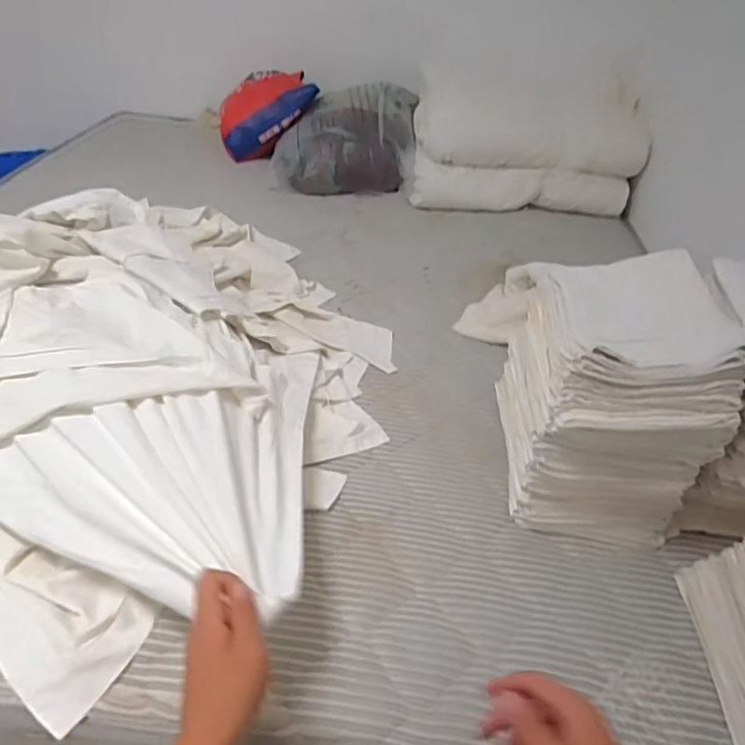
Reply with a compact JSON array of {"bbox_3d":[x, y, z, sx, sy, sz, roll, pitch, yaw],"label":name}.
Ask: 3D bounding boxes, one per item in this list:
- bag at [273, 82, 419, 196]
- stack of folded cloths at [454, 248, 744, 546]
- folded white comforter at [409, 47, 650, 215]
[{"bbox_3d":[-0.078,-0.689,1.680,0.392,0.275,0.263,4,40,-4],"label":"bag"},{"bbox_3d":[0.333,0.026,0.809,0.241,0.330,0.298,5,40,-3],"label":"stack of folded cloths"},{"bbox_3d":[0.448,-0.688,1.588,0.633,0.380,0.272,7,39,0],"label":"folded white comforter"}]

